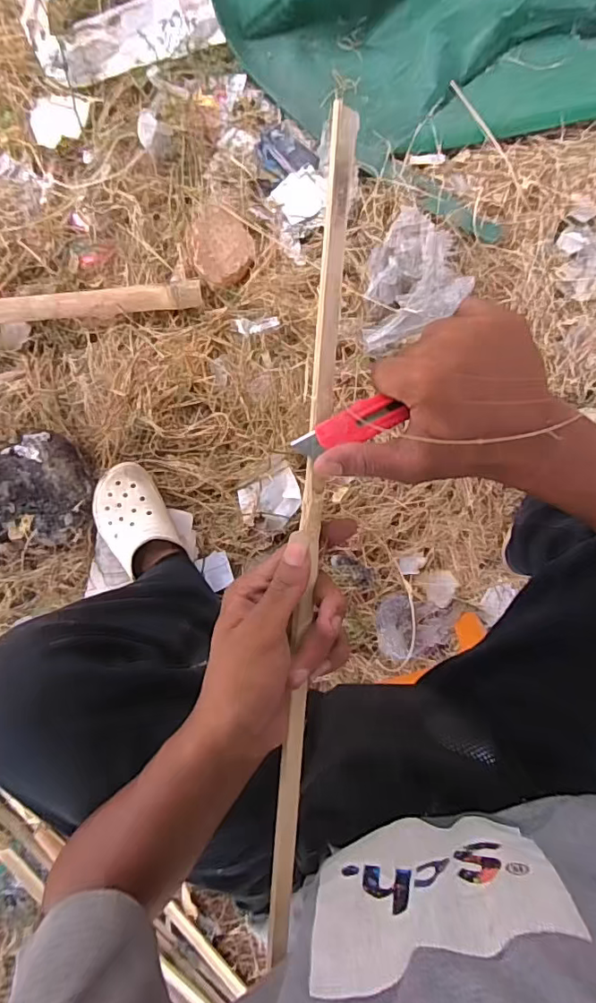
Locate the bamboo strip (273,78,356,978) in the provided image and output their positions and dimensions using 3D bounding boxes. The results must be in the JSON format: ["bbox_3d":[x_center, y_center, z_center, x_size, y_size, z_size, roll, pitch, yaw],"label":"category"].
[{"bbox_3d":[0.007,0.031,0.314,0.016,0.015,0.503,5,95,5],"label":"bamboo strip"}]

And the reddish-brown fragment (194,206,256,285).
[{"bbox_3d":[-0.115,-0.401,0.806,0.088,0.030,0.134,-3,85,3],"label":"reddish-brown fragment"}]

